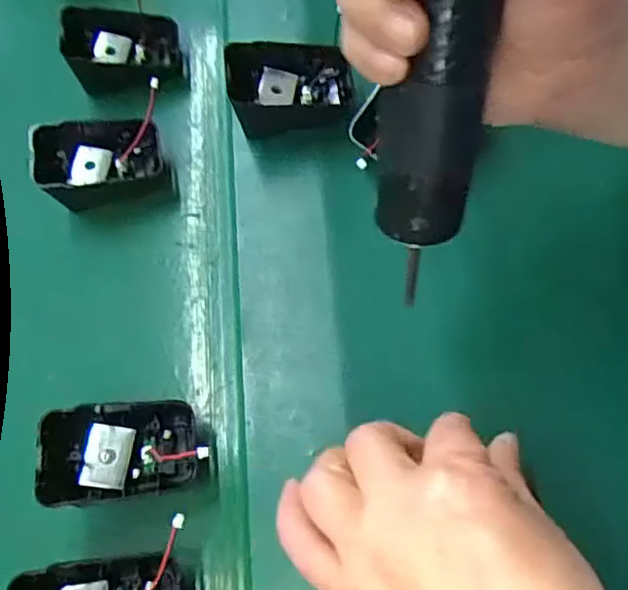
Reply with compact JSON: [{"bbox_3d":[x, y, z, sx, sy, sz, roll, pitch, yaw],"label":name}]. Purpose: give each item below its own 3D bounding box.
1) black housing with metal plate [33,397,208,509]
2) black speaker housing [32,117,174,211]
[{"bbox_3d":[-0.089,0.072,0.294,0.066,0.025,0.042,-9,66,-1],"label":"black housing with metal plate"},{"bbox_3d":[-0.119,-0.075,0.362,0.067,0.034,0.048,-12,67,-3],"label":"black speaker housing"}]

